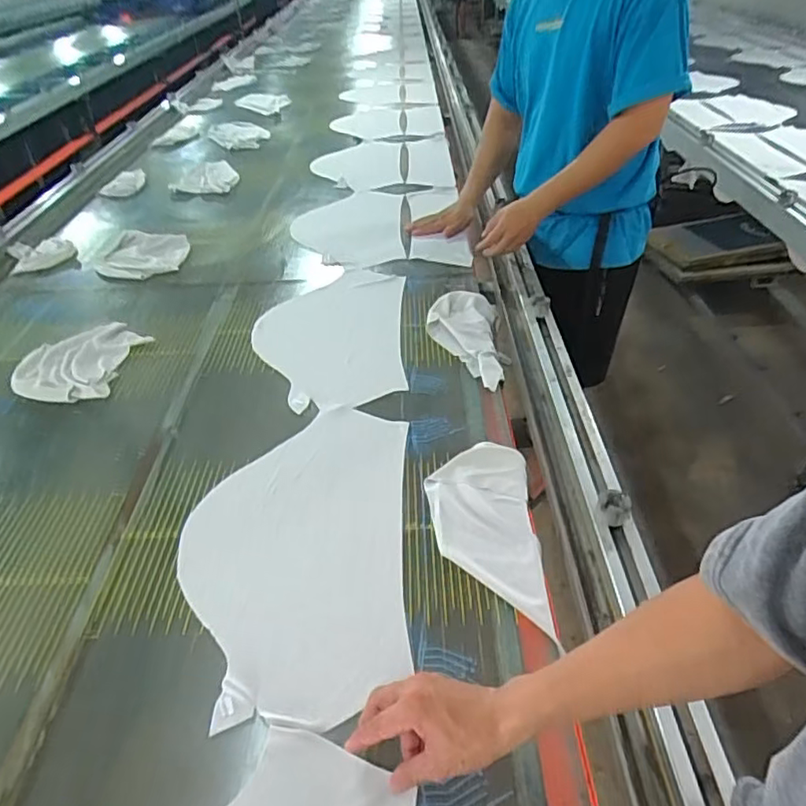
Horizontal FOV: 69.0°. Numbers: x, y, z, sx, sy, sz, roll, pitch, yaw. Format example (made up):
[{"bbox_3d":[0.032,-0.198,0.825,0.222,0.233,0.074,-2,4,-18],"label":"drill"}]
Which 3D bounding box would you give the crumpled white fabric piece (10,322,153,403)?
[{"bbox_3d":[-0.597,-0.080,1.086,0.196,0.020,0.227,4,41,9],"label":"crumpled white fabric piece"}]

